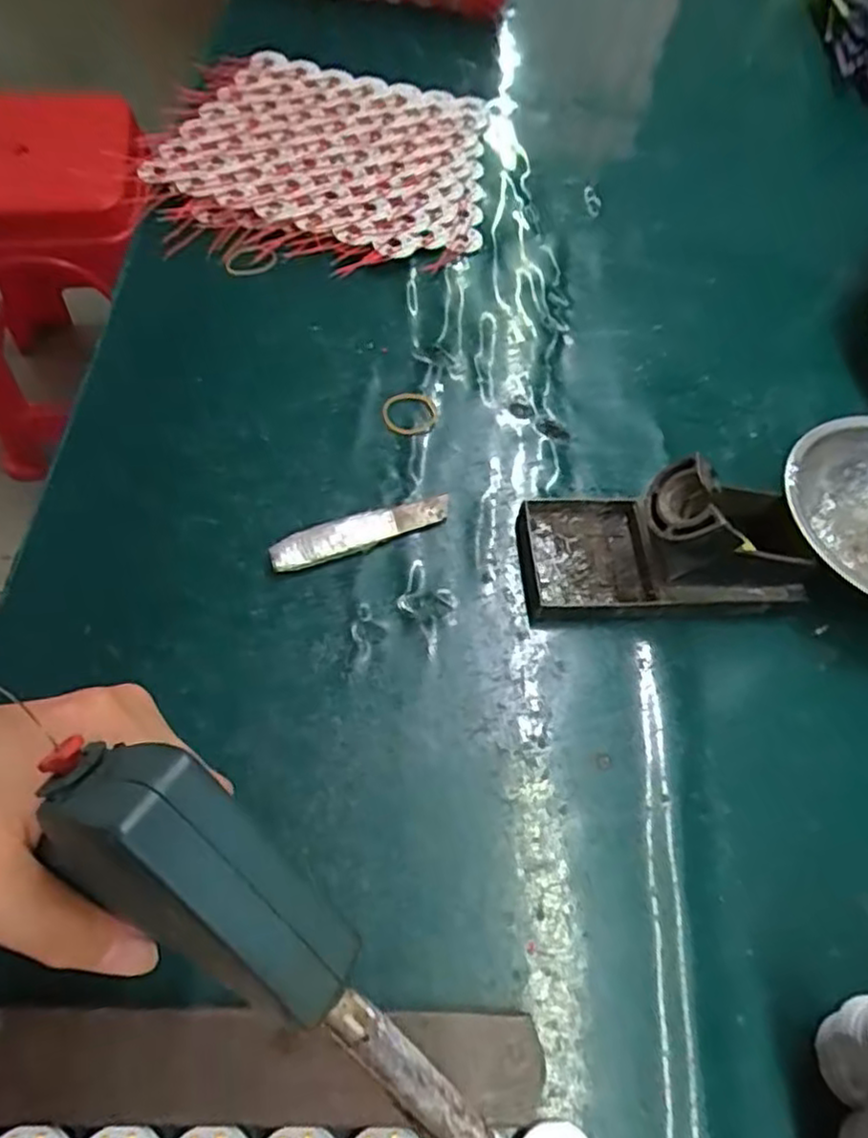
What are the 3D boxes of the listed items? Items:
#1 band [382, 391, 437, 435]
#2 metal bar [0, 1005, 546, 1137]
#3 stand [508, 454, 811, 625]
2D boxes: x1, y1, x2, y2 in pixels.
[{"bbox_3d":[-0.015,-0.097,0.432,0.034,0.004,0.034,-11,62,-9],"label":"band"},{"bbox_3d":[-0.063,0.184,0.256,0.201,0.023,0.037,2,61,-2],"label":"metal bar"},{"bbox_3d":[0.123,-0.020,0.362,0.148,0.062,0.074,-3,61,-5],"label":"stand"}]

